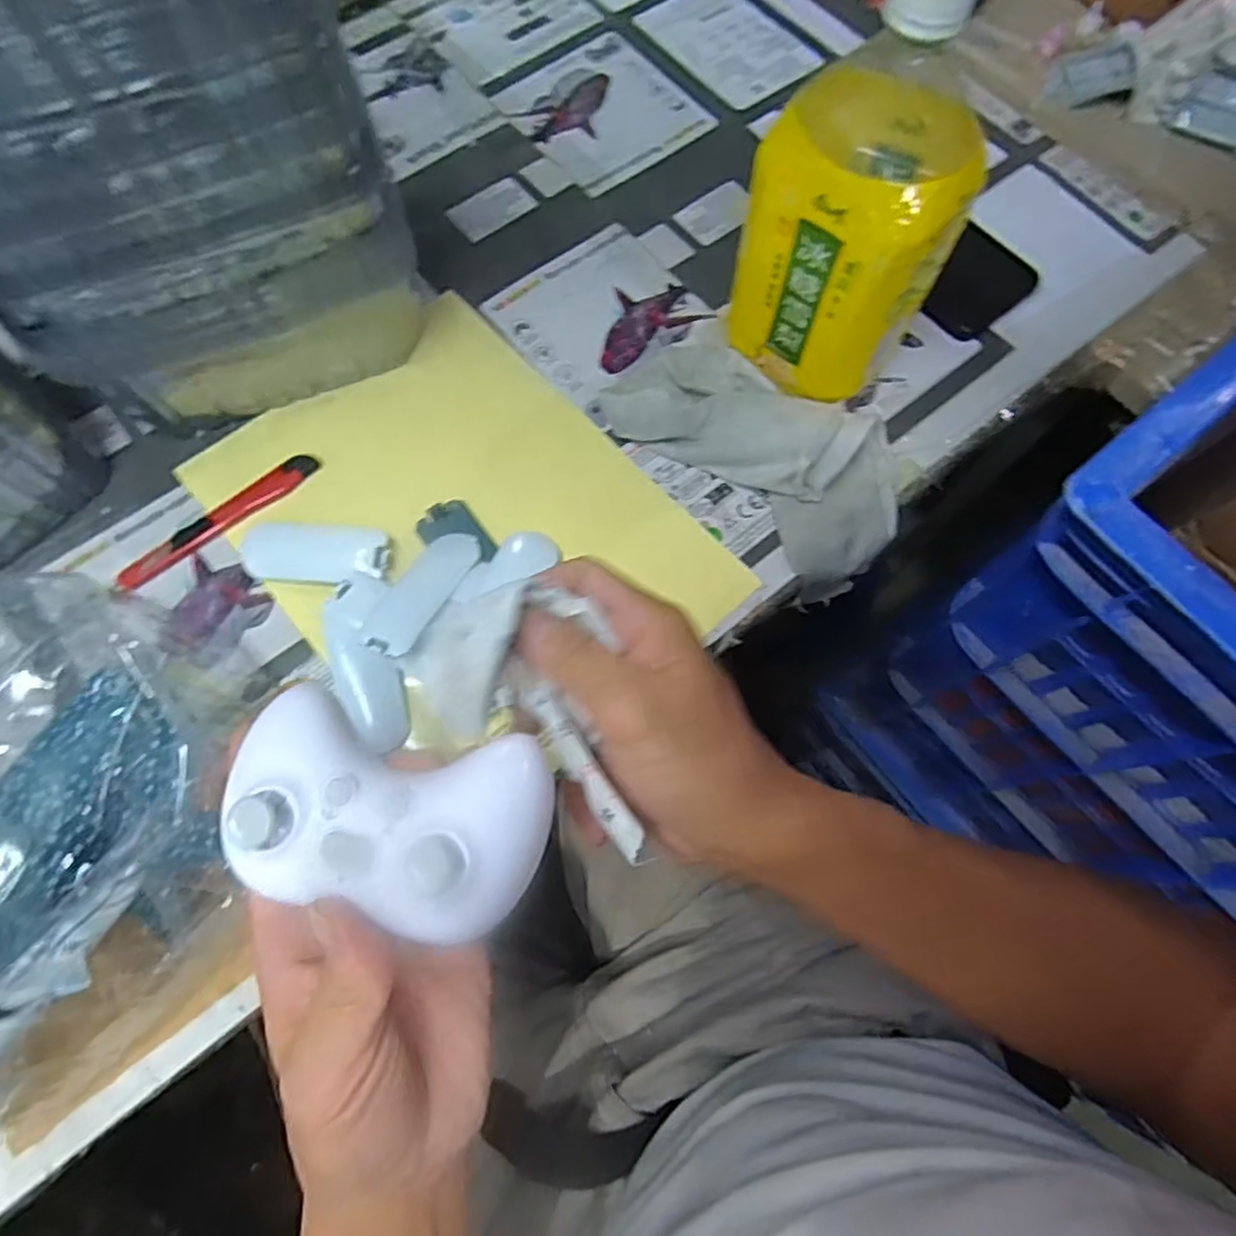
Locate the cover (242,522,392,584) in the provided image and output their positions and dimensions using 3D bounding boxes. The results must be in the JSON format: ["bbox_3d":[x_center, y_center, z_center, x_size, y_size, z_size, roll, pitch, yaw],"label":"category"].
[{"bbox_3d":[-0.171,-0.037,0.385,0.084,0.010,0.034,8,71,2],"label":"cover"}]

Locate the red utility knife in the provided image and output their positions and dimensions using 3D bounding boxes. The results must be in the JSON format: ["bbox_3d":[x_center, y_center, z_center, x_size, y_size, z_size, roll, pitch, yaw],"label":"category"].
[{"bbox_3d":[-0.229,-0.057,0.395,0.123,0.005,0.017,-39,76,-13],"label":"red utility knife"}]

